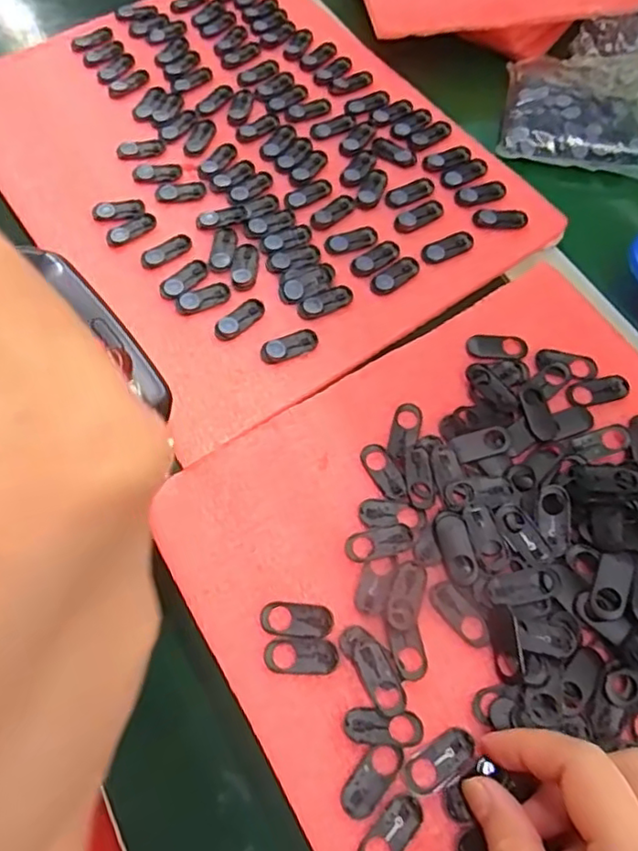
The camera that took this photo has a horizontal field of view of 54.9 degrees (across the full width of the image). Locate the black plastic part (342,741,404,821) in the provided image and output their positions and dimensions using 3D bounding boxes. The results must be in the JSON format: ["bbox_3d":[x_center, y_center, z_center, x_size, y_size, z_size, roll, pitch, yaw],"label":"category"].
[{"bbox_3d":[0.022,0.141,0.244,0.013,0.004,0.031,36,69,16],"label":"black plastic part"}]

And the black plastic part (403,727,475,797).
[{"bbox_3d":[0.049,0.135,0.247,0.032,0.004,0.014,-31,68,-14],"label":"black plastic part"}]

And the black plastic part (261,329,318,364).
[{"bbox_3d":[-0.016,-0.043,0.331,0.030,0.004,0.014,-20,66,-9],"label":"black plastic part"}]

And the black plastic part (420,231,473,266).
[{"bbox_3d":[0.075,-0.104,0.357,0.033,0.004,0.014,-24,66,-11],"label":"black plastic part"}]

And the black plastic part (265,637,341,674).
[{"bbox_3d":[-0.008,0.099,0.264,0.031,0.004,0.014,-3,64,-1],"label":"black plastic part"}]

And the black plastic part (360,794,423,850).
[{"bbox_3d":[0.028,0.157,0.235,0.014,0.004,0.031,37,70,17],"label":"black plastic part"}]

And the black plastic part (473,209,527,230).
[{"bbox_3d":[0.108,-0.124,0.366,0.031,0.004,0.013,4,64,2],"label":"black plastic part"}]

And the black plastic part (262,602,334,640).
[{"bbox_3d":[-0.010,0.085,0.270,0.032,0.004,0.014,4,64,2],"label":"black plastic part"}]

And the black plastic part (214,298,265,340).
[{"bbox_3d":[-0.044,-0.058,0.338,0.014,0.004,0.032,40,71,17],"label":"black plastic part"}]

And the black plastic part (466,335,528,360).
[{"bbox_3d":[0.096,-0.043,0.329,0.031,0.004,0.015,5,64,3],"label":"black plastic part"}]

